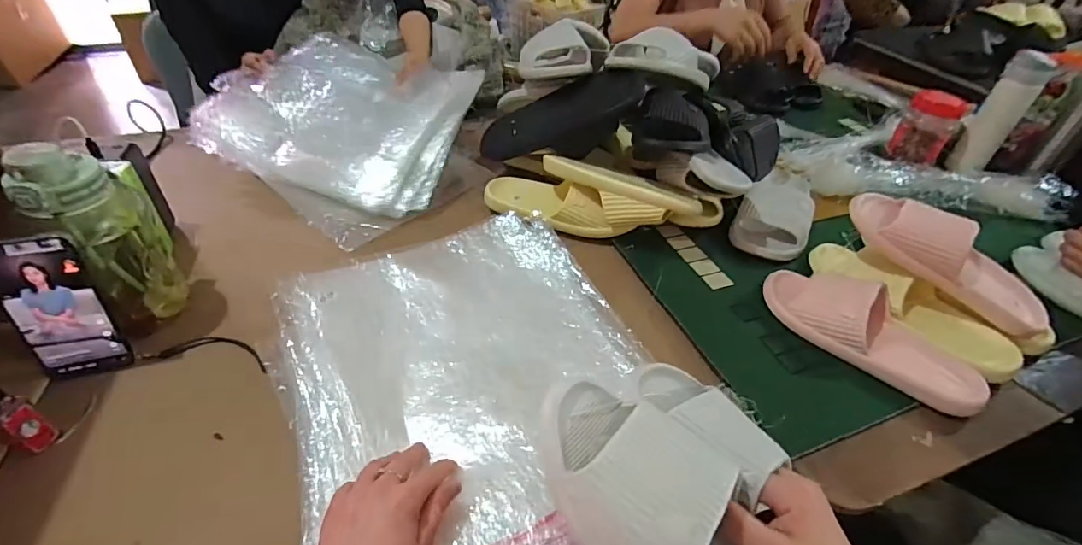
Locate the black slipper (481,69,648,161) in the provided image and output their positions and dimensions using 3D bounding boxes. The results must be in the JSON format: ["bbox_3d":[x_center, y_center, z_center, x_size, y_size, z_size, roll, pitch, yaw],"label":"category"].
[{"bbox_3d":[0.033,-0.238,0.788,0.280,0.087,0.093,-18,41,12],"label":"black slipper"}]

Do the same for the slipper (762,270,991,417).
[{"bbox_3d":[0.406,0.063,0.604,0.096,0.065,0.254,-32,53,-33],"label":"slipper"}]

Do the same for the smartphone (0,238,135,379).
[{"bbox_3d":[-0.472,0.039,0.485,0.070,0.162,0.015,-10,36,-23],"label":"smartphone"}]

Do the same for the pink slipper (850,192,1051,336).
[{"bbox_3d":[0.536,-0.024,0.631,0.260,0.071,0.088,39,51,10],"label":"pink slipper"}]

